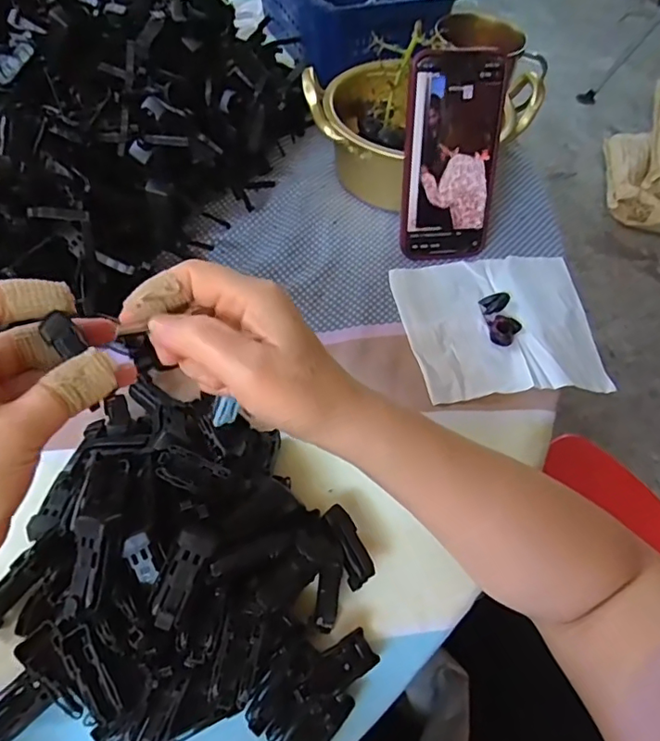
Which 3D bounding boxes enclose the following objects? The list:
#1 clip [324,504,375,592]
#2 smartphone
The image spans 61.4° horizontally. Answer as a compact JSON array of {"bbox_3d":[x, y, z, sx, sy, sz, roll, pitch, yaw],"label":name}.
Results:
[{"bbox_3d":[0.011,0.105,0.332,0.016,0.019,0.047,-17,59,-16],"label":"clip"},{"bbox_3d":[0.100,-0.172,0.454,0.075,0.159,0.010,-6,31,-9],"label":"smartphone"}]

